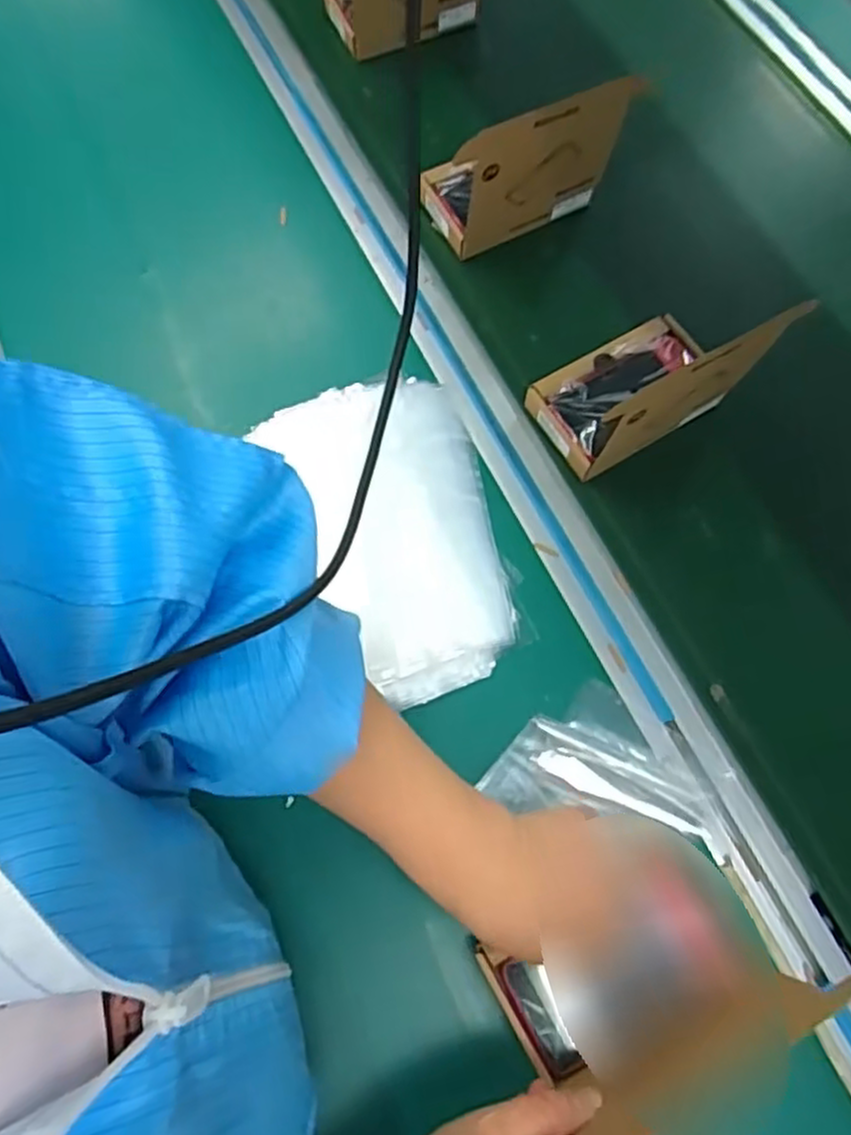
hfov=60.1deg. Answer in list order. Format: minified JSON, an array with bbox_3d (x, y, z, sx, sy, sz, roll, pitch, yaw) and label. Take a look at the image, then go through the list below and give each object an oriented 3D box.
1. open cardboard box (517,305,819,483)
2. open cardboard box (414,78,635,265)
[{"bbox_3d":[0.153,-0.141,0.509,0.138,0.127,0.088,-28,73,-7],"label":"open cardboard box"},{"bbox_3d":[0.069,-0.325,0.568,0.132,0.116,0.073,-22,72,-5],"label":"open cardboard box"}]

